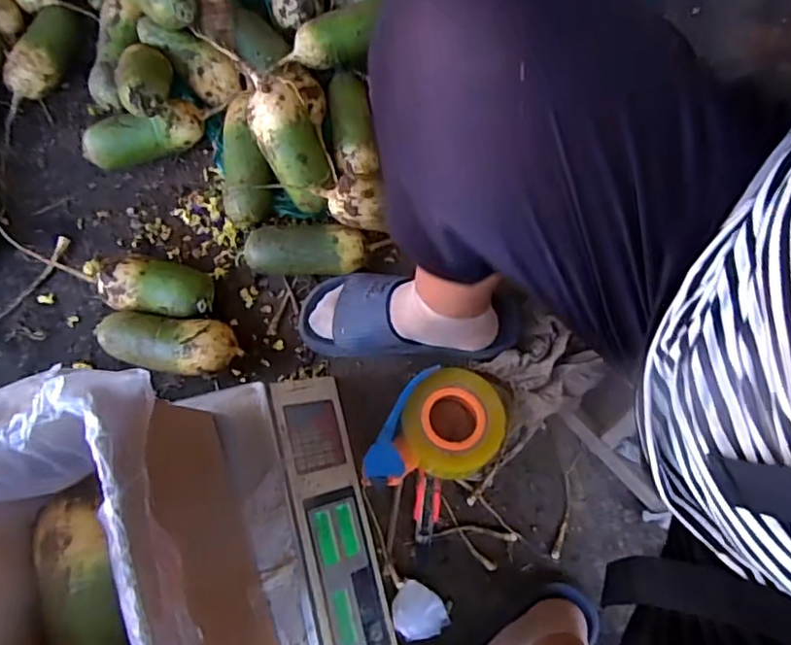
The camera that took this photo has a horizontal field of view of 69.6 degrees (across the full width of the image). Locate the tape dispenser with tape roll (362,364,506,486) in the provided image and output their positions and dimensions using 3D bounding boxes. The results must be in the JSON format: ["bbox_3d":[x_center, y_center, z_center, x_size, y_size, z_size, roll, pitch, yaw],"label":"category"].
[{"bbox_3d":[0.055,0.136,0.685,0.130,0.073,0.169,30,78,7],"label":"tape dispenser with tape roll"}]

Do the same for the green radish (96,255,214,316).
[{"bbox_3d":[-0.305,-0.045,0.730,0.138,0.068,0.075,1,76,0],"label":"green radish"}]

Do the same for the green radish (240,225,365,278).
[{"bbox_3d":[-0.118,-0.093,0.739,0.156,0.060,0.067,-3,76,-1],"label":"green radish"}]

